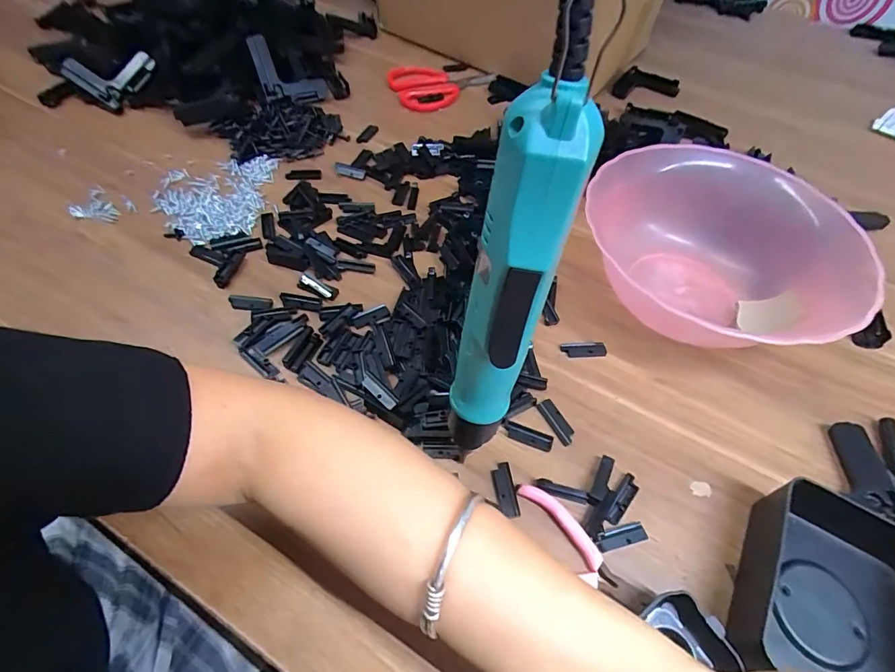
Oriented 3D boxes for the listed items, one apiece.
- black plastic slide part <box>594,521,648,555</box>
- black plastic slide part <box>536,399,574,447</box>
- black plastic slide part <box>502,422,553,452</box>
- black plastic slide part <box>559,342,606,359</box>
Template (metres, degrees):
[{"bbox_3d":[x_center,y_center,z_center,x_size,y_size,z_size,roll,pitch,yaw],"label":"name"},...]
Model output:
[{"bbox_3d":[0.110,0.128,0.284,0.033,0.004,0.012,-11,58,-10],"label":"black plastic slide part"},{"bbox_3d":[0.081,0.063,0.329,0.013,0.004,0.036,-22,61,-17],"label":"black plastic slide part"},{"bbox_3d":[0.058,0.071,0.320,0.035,0.004,0.012,19,58,9],"label":"black plastic slide part"},{"bbox_3d":[0.112,0.011,0.366,0.036,0.004,0.013,-2,57,-5],"label":"black plastic slide part"}]

